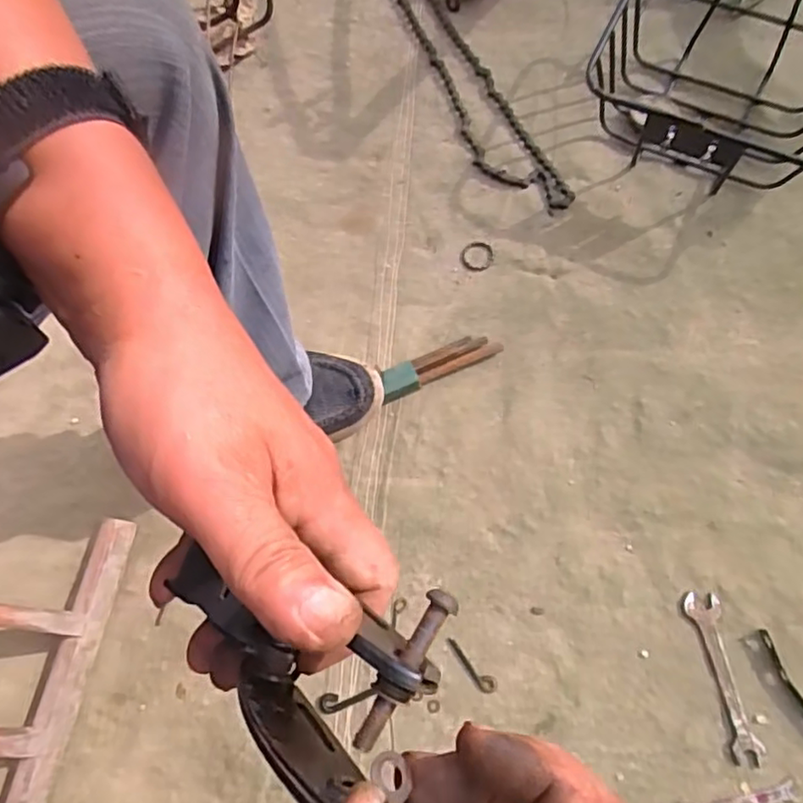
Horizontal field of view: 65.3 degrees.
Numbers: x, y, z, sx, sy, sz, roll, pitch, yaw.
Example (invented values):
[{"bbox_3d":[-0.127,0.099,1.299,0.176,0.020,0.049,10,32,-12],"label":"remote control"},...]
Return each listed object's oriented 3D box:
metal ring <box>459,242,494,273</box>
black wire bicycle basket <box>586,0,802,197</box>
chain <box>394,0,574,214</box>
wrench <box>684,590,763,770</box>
[{"bbox_3d":[0.087,-0.167,0.724,0.038,0.006,0.035,-1,74,4],"label":"metal ring"},{"bbox_3d":[0.348,-0.356,0.675,0.258,0.153,0.232,21,77,10],"label":"black wire bicycle basket"},{"bbox_3d":[0.053,-0.439,0.790,0.073,0.022,0.533,-30,78,5],"label":"chain"},{"bbox_3d":[0.303,0.258,0.589,0.031,0.006,0.149,-11,74,1],"label":"wrench"}]

